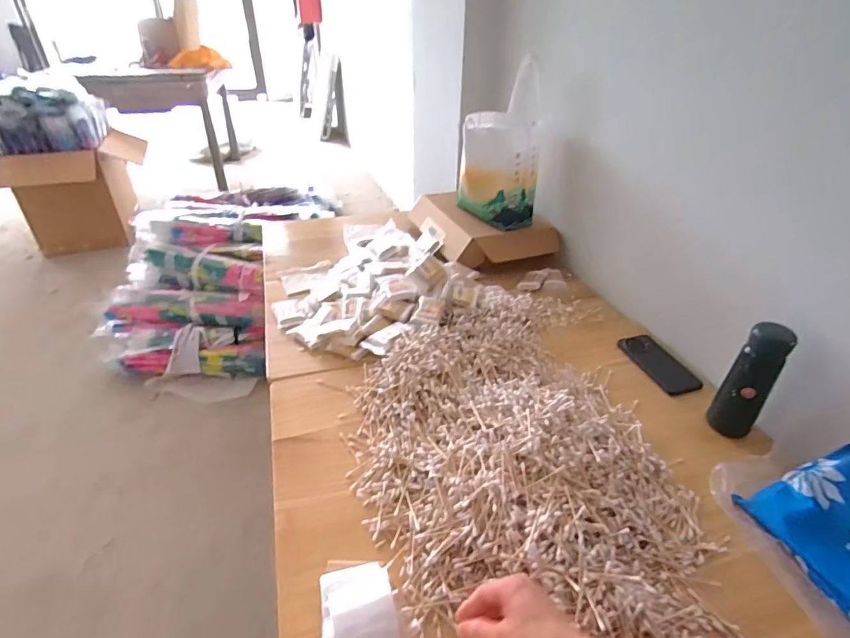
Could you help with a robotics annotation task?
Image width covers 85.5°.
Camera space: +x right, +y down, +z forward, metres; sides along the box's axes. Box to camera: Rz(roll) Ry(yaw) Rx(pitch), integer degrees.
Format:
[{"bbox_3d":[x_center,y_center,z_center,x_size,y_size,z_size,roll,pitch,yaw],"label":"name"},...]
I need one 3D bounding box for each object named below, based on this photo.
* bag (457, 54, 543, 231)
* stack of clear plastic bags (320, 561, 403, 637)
[{"bbox_3d":[0.179,-0.404,1.109,0.187,0.306,0.179,4,34,4],"label":"bag"},{"bbox_3d":[-0.067,0.318,0.482,0.080,0.031,0.115,-6,35,-10],"label":"stack of clear plastic bags"}]

